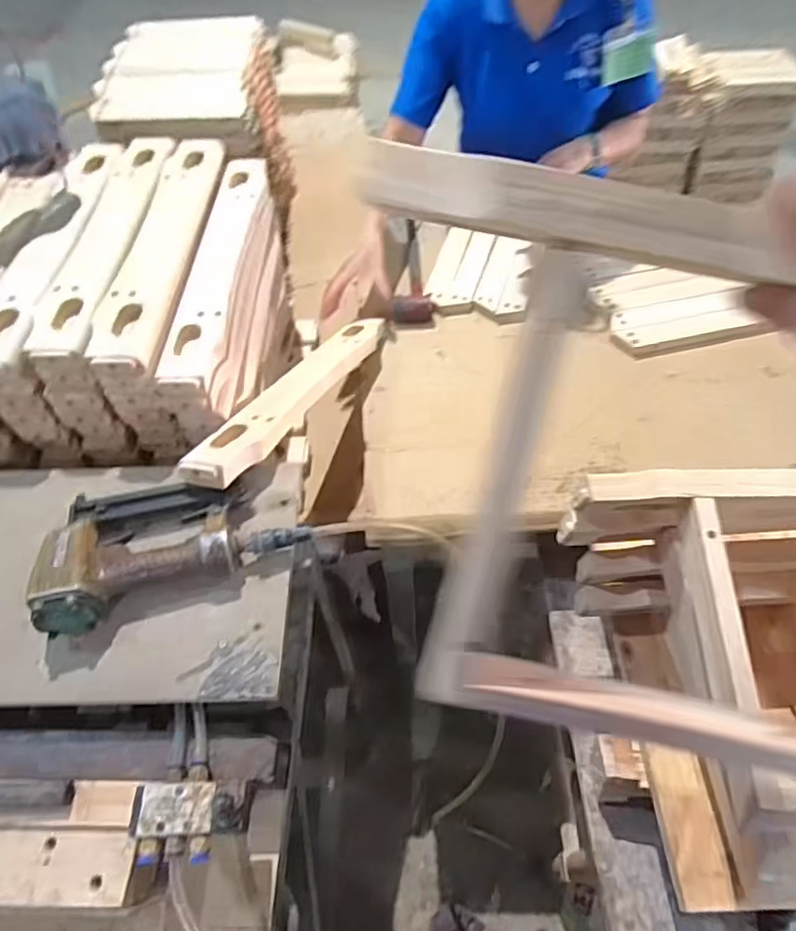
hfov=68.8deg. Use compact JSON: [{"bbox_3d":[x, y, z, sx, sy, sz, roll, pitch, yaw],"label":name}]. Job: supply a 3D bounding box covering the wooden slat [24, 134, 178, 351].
[{"bbox_3d":[-0.385,-0.319,0.785,0.083,0.015,0.464,0,54,3],"label":"wooden slat"}]

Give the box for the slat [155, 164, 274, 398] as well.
[{"bbox_3d":[-0.245,-0.285,0.814,0.071,0.036,0.471,7,56,-6],"label":"slat"}]

